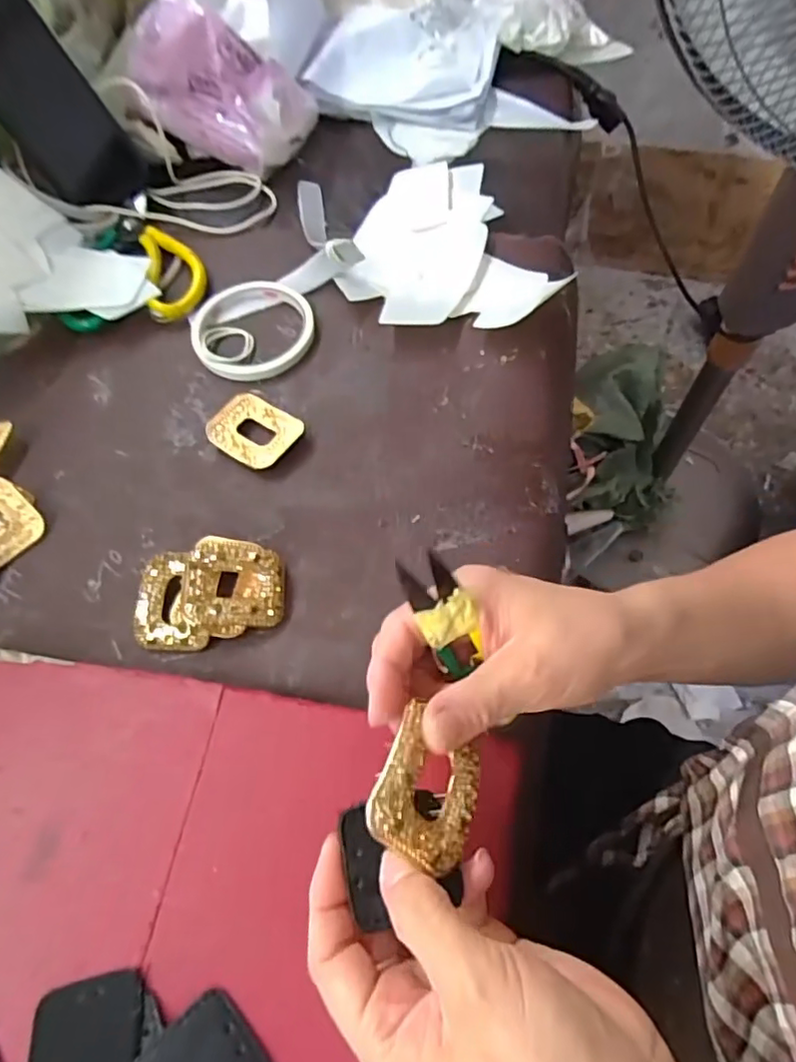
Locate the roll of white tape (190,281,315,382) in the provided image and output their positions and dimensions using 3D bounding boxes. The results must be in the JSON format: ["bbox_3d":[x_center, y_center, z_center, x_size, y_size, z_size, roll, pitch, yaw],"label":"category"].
[{"bbox_3d":[-0.110,-0.153,0.453,0.090,0.017,0.085,-1,62,2],"label":"roll of white tape"}]

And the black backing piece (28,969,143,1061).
[{"bbox_3d":[-0.127,0.207,0.243,0.044,0.004,0.042,-14,46,-4],"label":"black backing piece"}]

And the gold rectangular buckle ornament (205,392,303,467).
[{"bbox_3d":[-0.098,-0.067,0.407,0.063,0.009,0.046,29,67,17],"label":"gold rectangular buckle ornament"}]

